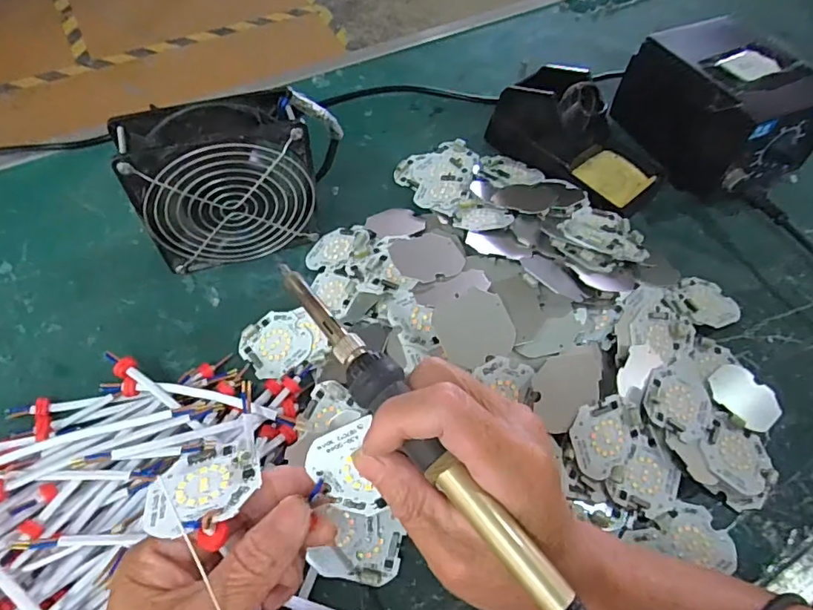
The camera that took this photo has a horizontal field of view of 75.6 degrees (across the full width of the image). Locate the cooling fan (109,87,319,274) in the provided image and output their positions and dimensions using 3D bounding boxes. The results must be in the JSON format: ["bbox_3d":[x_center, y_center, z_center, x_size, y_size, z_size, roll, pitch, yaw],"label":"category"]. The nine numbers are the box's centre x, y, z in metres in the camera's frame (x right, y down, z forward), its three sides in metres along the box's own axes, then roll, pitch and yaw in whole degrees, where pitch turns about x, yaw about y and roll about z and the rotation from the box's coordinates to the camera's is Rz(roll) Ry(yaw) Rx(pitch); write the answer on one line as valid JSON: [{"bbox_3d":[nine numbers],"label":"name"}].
[{"bbox_3d":[-0.128,-0.084,0.380,0.115,0.119,0.048,-16,62,-12],"label":"cooling fan"}]

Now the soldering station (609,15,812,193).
[{"bbox_3d":[0.284,-0.178,0.473,0.113,0.091,0.152,-21,63,-15],"label":"soldering station"}]

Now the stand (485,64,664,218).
[{"bbox_3d":[0.151,-0.148,0.461,0.080,0.077,0.150,-31,66,-20],"label":"stand"}]

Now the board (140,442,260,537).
[{"bbox_3d":[-0.086,0.077,0.223,0.046,0.004,0.042,-16,28,-12],"label":"board"}]

